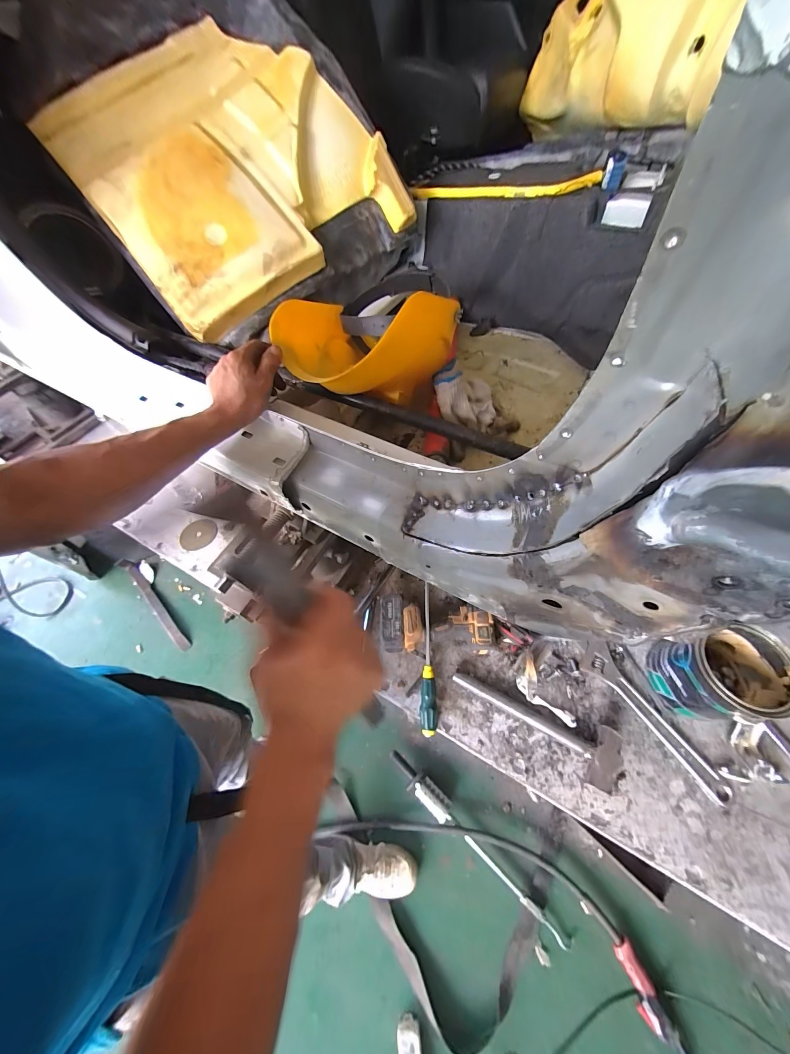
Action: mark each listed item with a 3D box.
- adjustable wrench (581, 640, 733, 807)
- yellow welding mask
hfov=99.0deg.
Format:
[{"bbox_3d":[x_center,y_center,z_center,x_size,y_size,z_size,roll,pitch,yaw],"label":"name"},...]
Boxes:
[{"bbox_3d":[0.497,0.381,0.670,0.079,0.017,0.319,-28,60,-12],"label":"adjustable wrench"},{"bbox_3d":[-0.063,-0.315,0.550,0.231,0.167,0.269,33,66,17],"label":"yellow welding mask"}]

